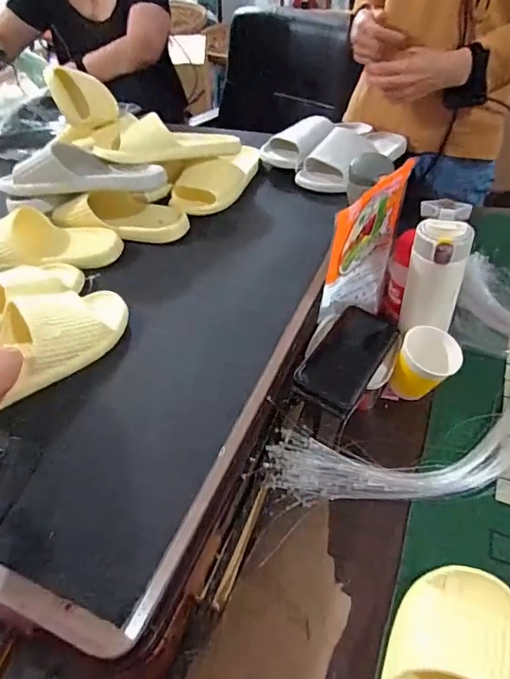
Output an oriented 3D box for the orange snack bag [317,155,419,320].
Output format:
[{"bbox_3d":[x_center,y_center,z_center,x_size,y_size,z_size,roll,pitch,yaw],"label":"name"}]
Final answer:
[{"bbox_3d":[0.157,-0.120,0.631,0.028,0.191,0.176,32,56,31],"label":"orange snack bag"}]

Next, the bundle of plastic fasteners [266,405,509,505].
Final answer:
[{"bbox_3d":[0.218,0.122,0.544,0.408,0.037,0.113,-13,45,-8],"label":"bundle of plastic fasteners"}]

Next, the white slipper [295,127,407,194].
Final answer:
[{"bbox_3d":[0.188,-0.353,0.854,0.095,0.071,0.246,32,55,31],"label":"white slipper"}]

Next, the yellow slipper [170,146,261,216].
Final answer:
[{"bbox_3d":[-0.068,-0.293,0.833,0.093,0.065,0.231,16,49,20],"label":"yellow slipper"}]

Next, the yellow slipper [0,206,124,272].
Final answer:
[{"bbox_3d":[-0.329,-0.148,0.705,0.238,0.067,0.090,1,45,6],"label":"yellow slipper"}]

